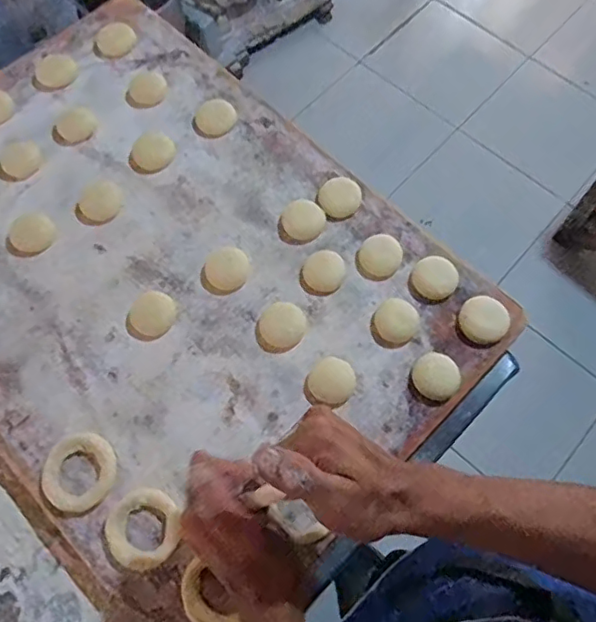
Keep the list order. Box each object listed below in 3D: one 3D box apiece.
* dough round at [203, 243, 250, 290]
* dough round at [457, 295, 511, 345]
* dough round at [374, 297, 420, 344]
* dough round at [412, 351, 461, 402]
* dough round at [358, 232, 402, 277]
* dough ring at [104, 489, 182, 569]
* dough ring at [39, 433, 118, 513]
[{"bbox_3d":[-0.067,-0.043,0.552,0.041,0.010,0.046,6,68,2],"label":"dough round"},{"bbox_3d":[0.169,0.008,0.527,0.041,0.011,0.043,0,68,-1],"label":"dough round"},{"bbox_3d":[0.090,0.009,0.527,0.039,0.009,0.039,0,68,-1],"label":"dough round"},{"bbox_3d":[0.122,0.057,0.509,0.038,0.015,0.041,0,68,-1],"label":"dough round"},{"bbox_3d":[0.081,-0.055,0.555,0.040,0.009,0.043,0,68,-1],"label":"dough round"},{"bbox_3d":[-0.125,0.175,0.466,0.058,0.006,0.057,0,68,-1],"label":"dough ring"},{"bbox_3d":[-0.182,0.134,0.479,0.060,0.011,0.059,0,68,-1],"label":"dough ring"}]

